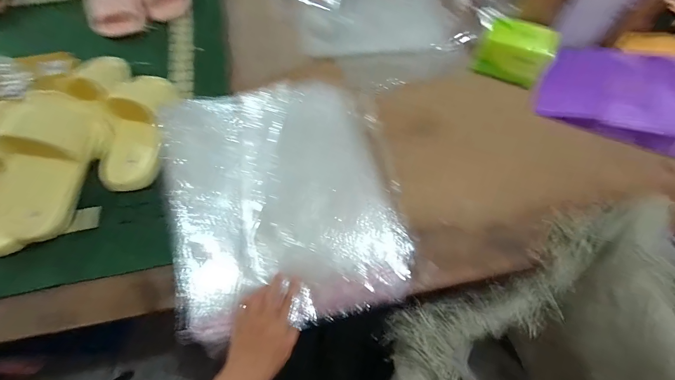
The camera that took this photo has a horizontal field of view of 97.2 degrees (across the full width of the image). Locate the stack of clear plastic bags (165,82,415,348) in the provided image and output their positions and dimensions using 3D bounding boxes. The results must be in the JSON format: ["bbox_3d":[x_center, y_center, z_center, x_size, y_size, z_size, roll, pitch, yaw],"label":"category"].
[{"bbox_3d":[-0.081,-0.001,0.489,0.347,0.044,0.400,-13,72,-12],"label":"stack of clear plastic bags"}]

